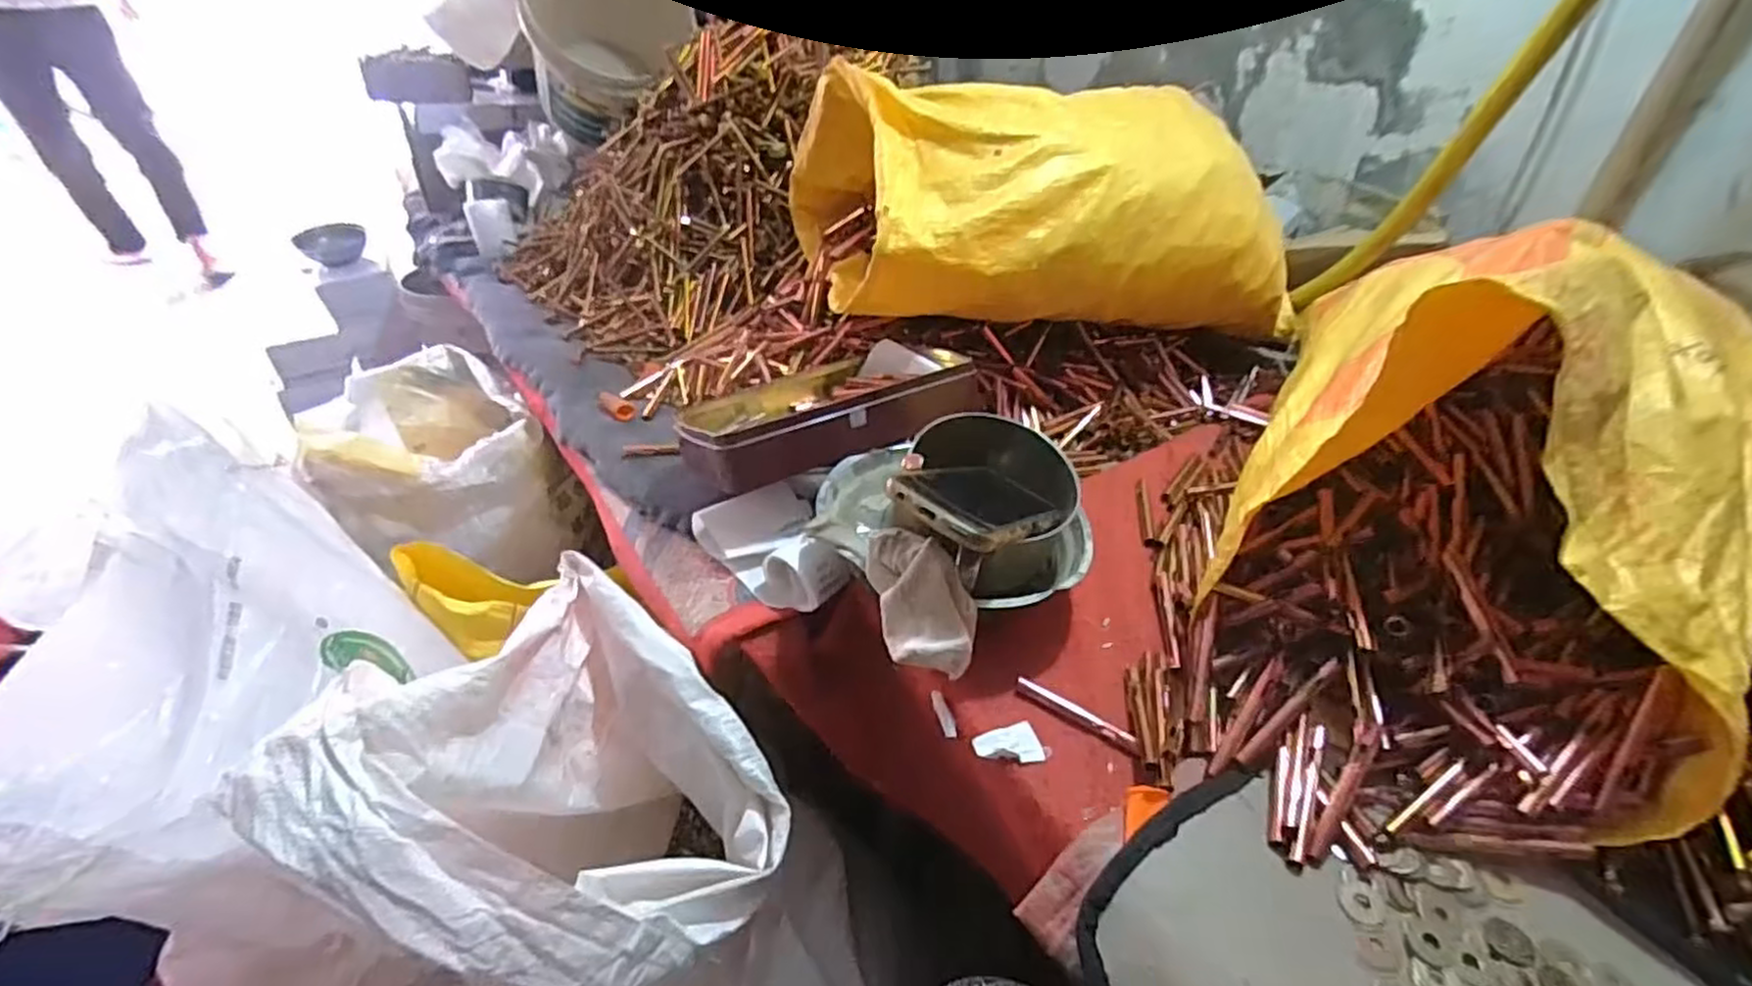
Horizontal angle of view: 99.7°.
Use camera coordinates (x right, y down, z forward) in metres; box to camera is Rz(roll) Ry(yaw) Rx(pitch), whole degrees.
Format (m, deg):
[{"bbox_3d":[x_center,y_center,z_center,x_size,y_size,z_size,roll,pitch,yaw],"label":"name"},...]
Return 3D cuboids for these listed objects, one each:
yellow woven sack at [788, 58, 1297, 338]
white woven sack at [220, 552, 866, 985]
[{"bbox_3d":[0.179,-0.323,0.808,0.505,0.194,0.314,-6,37,-9],"label":"yellow woven sack"},{"bbox_3d":[-0.148,0.243,0.508,0.248,0.402,0.269,10,37,12],"label":"white woven sack"}]

